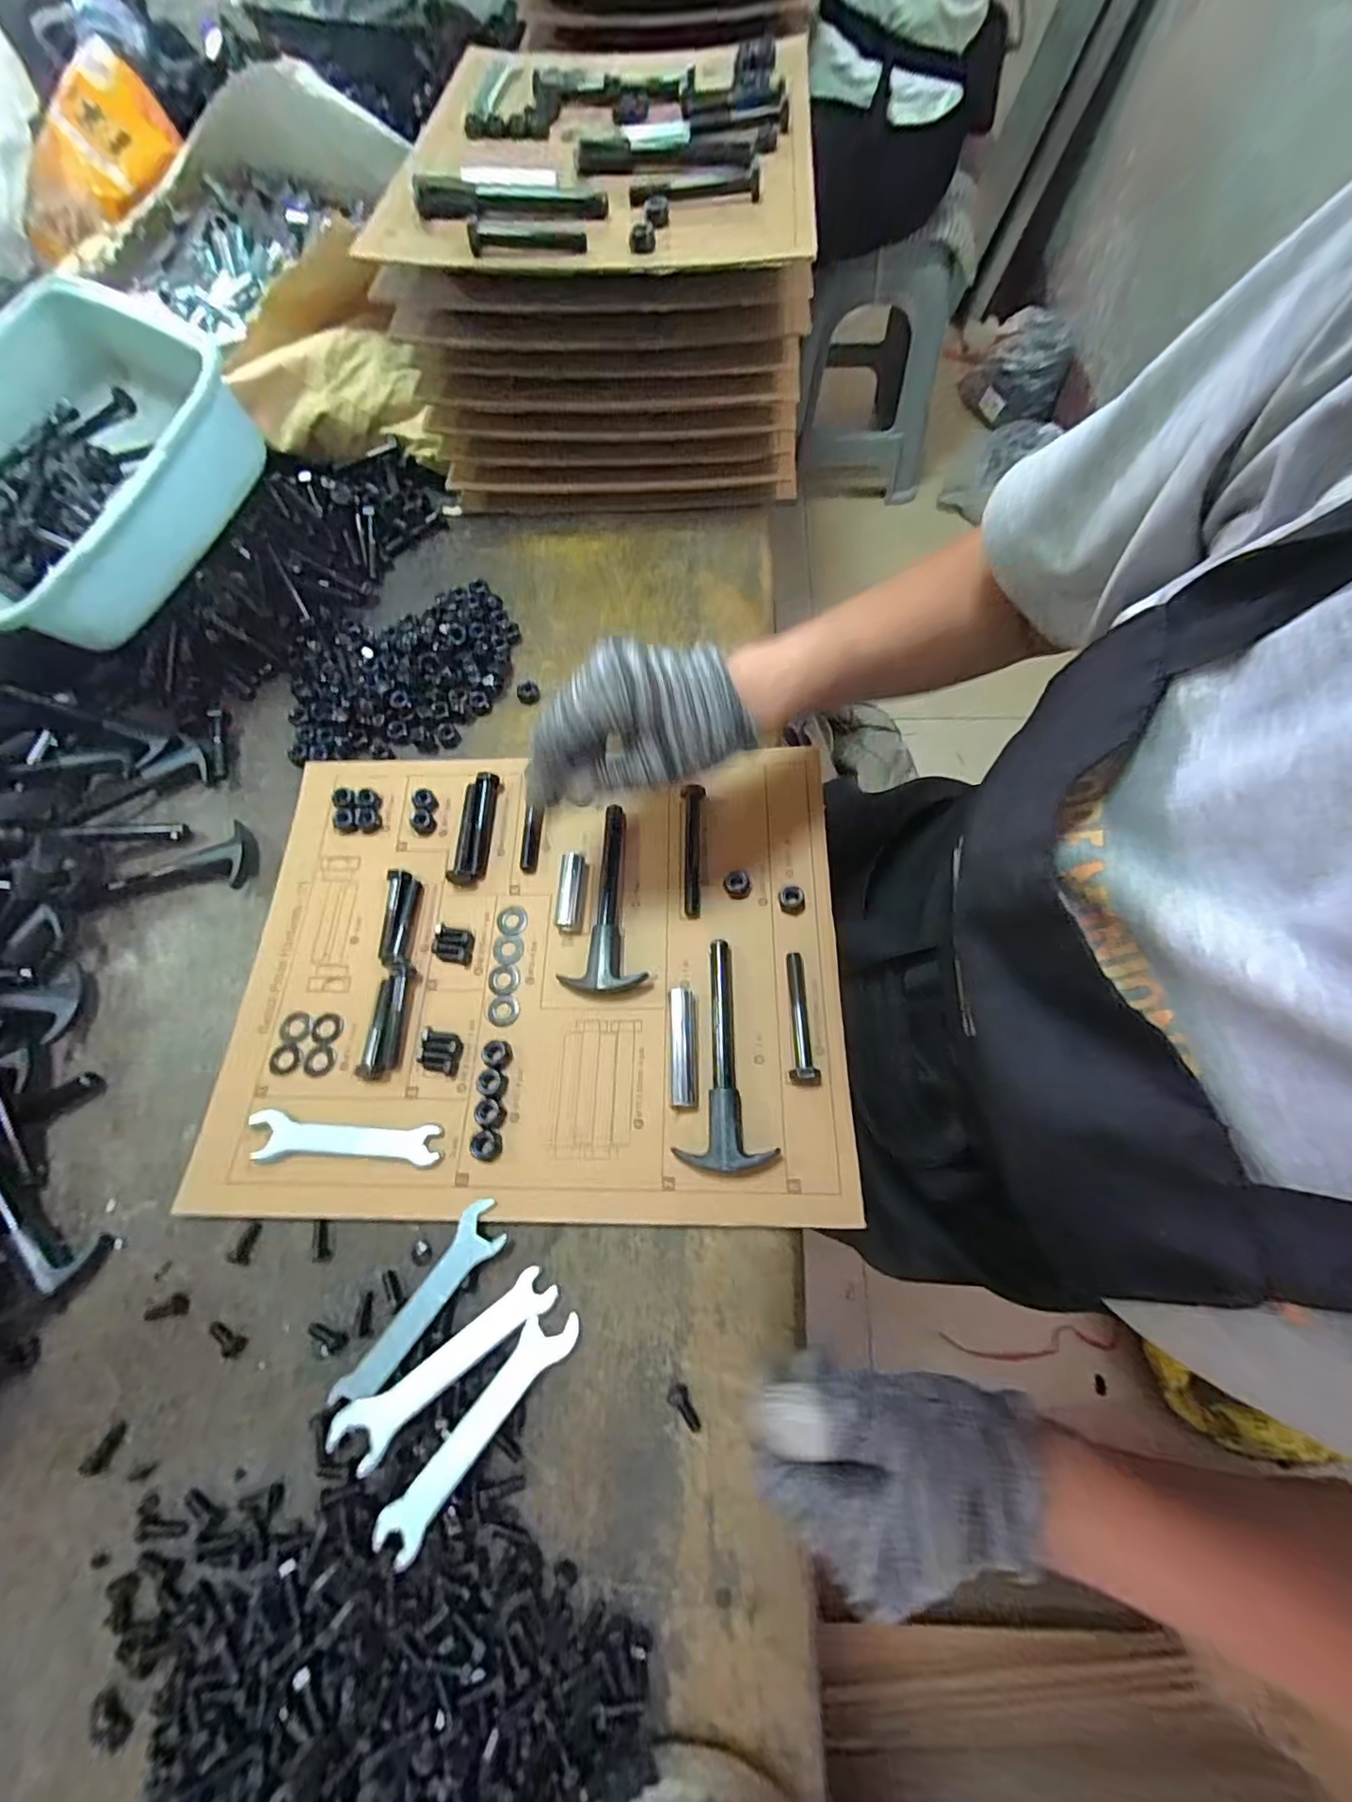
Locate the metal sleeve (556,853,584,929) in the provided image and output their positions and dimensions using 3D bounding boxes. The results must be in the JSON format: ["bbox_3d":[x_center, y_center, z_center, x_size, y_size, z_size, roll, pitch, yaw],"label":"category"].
[{"bbox_3d":[-0.070,-0.007,0.387,0.014,0.011,0.052,2,70,3],"label":"metal sleeve"}]

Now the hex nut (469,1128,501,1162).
[{"bbox_3d":[-0.107,0.137,0.330,0.015,0.008,0.016,2,70,3],"label":"hex nut"}]

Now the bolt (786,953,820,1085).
[{"bbox_3d":[0.071,0.067,0.342,0.015,0.020,0.076,-4,70,1],"label":"bolt"}]

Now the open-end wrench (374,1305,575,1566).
[{"bbox_3d":[-0.092,0.250,0.283,0.023,0.005,0.110,28,57,31],"label":"open-end wrench"}]

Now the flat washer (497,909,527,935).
[{"bbox_3d":[-0.108,0.013,0.384,0.019,0.004,0.020,-1,70,2],"label":"flat washer"}]

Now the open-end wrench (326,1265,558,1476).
[{"bbox_3d":[-0.113,0.228,0.294,0.109,0.004,0.027,-33,61,-24],"label":"open-end wrench"}]

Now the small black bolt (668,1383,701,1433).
[{"bbox_3d":[0.004,0.250,0.288,0.010,0.008,0.021,-23,71,-6],"label":"small black bolt"}]

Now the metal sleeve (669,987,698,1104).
[{"bbox_3d":[0.004,0.085,0.344,0.015,0.011,0.066,-2,70,2],"label":"metal sleeve"}]

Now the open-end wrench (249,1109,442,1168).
[{"bbox_3d":[-0.190,0.135,0.334,0.113,0.005,0.024,1,70,3],"label":"open-end wrench"}]

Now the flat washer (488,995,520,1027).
[{"bbox_3d":[-0.107,0.068,0.365,0.020,0.004,0.020,-4,70,1],"label":"flat washer"}]

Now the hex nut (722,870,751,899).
[{"bbox_3d":[0.039,-0.011,0.381,0.017,0.007,0.018,-8,70,0],"label":"hex nut"}]

